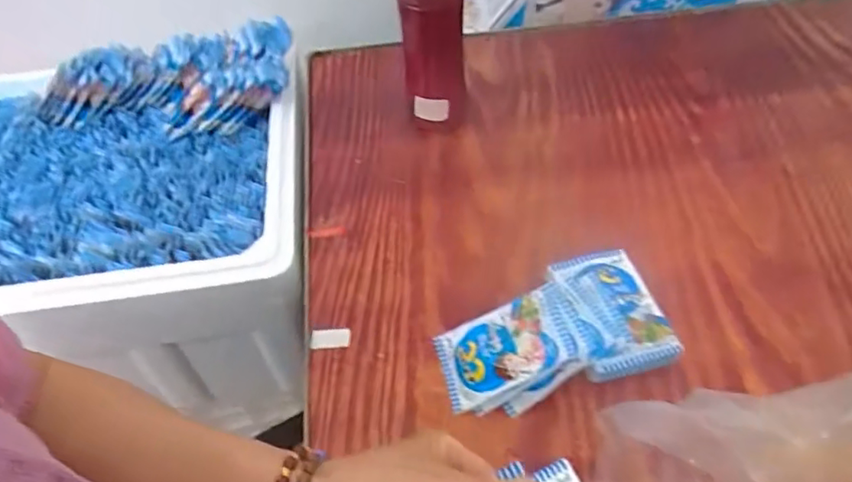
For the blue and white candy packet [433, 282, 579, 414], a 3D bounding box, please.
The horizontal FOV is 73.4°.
[{"bbox_3d":[0.062,0.084,0.444,0.106,0.015,0.065,-31,53,15],"label":"blue and white candy packet"}]

